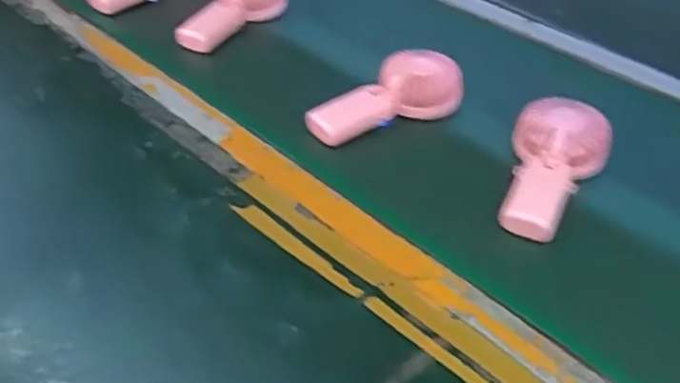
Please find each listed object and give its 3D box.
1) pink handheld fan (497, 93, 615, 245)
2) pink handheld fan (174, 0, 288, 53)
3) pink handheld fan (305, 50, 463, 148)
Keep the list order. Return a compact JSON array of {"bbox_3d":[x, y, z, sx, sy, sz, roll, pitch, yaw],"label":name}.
[{"bbox_3d":[0.211,-0.027,0.626,0.091,0.041,0.178,17,45,15],"label":"pink handheld fan"},{"bbox_3d":[-0.141,-0.241,0.850,0.079,0.059,0.170,21,49,18],"label":"pink handheld fan"},{"bbox_3d":[0.046,-0.107,0.704,0.182,0.043,0.082,-19,47,-21],"label":"pink handheld fan"}]

